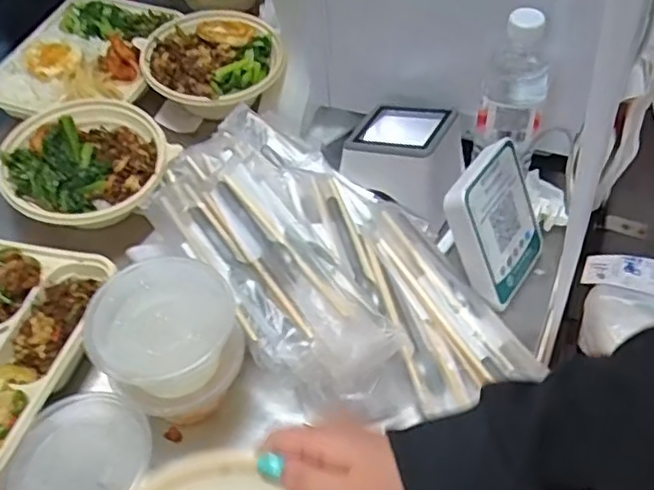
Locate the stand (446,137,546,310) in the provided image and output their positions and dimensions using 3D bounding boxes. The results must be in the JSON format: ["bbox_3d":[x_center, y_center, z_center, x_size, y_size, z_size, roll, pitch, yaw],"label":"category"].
[{"bbox_3d":[0.168,-0.025,0.610,0.077,0.119,0.105,34,59,24],"label":"stand"}]

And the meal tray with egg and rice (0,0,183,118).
[{"bbox_3d":[-0.312,-0.252,0.843,0.183,0.036,0.241,14,53,11],"label":"meal tray with egg and rice"}]

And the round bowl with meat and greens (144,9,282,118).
[{"bbox_3d":[-0.148,-0.225,0.822,0.177,0.058,0.170,0,52,0],"label":"round bowl with meat and greens"}]

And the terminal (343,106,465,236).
[{"bbox_3d":[0.084,-0.099,0.692,0.127,0.075,0.089,29,58,22],"label":"terminal"}]

